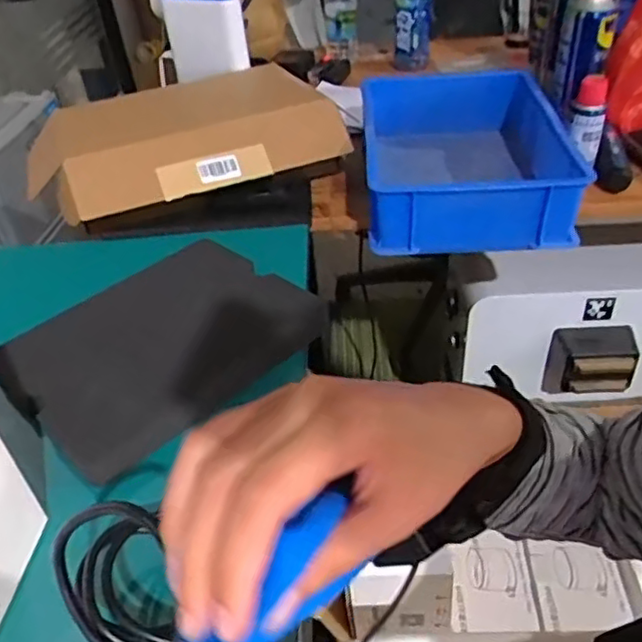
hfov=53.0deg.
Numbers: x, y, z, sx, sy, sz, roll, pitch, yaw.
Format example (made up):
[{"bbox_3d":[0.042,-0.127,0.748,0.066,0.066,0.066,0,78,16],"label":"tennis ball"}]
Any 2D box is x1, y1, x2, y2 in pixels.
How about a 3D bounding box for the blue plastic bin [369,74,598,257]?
[{"bbox_3d":[0.186,-0.223,0.879,0.242,0.114,0.335,-3,39,5],"label":"blue plastic bin"}]

